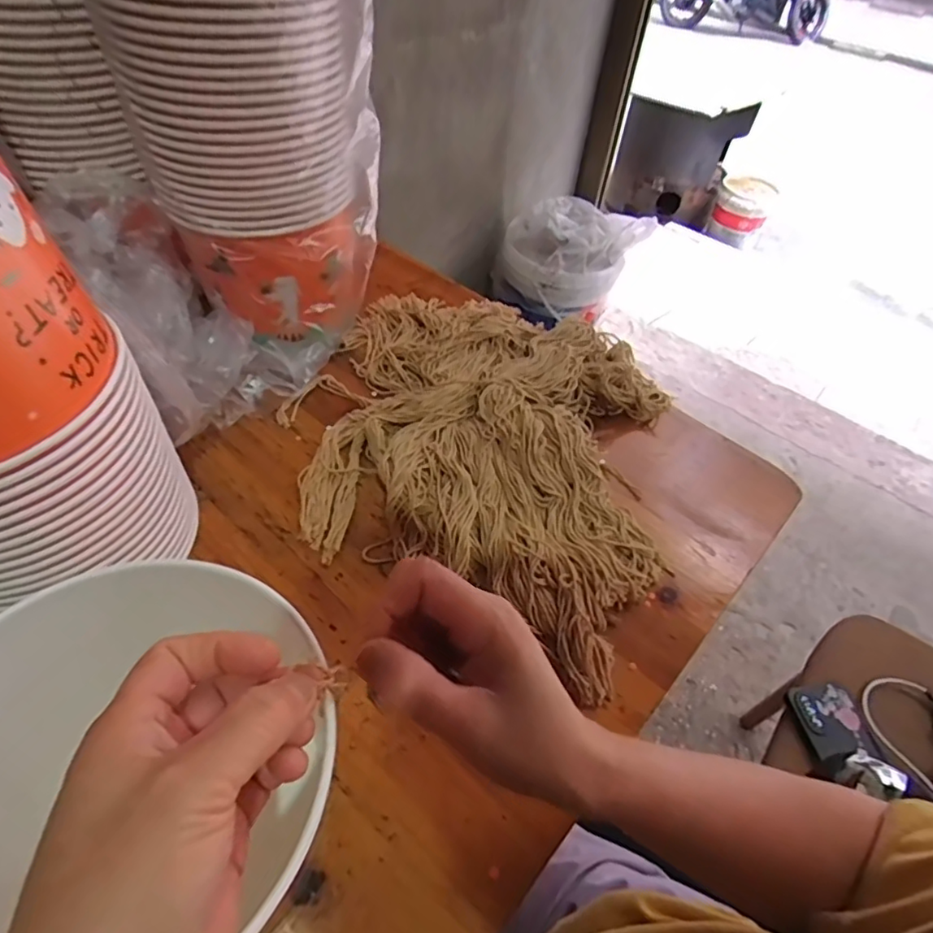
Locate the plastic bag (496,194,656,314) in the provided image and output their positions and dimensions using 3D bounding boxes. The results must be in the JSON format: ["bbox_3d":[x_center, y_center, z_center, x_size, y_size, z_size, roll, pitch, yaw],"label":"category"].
[{"bbox_3d":[0.245,-0.514,1.379,0.331,0.190,0.211,18,50,10],"label":"plastic bag"}]

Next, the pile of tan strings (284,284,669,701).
[{"bbox_3d":[0.006,-0.037,0.481,0.324,0.055,0.343,18,50,10],"label":"pile of tan strings"}]

